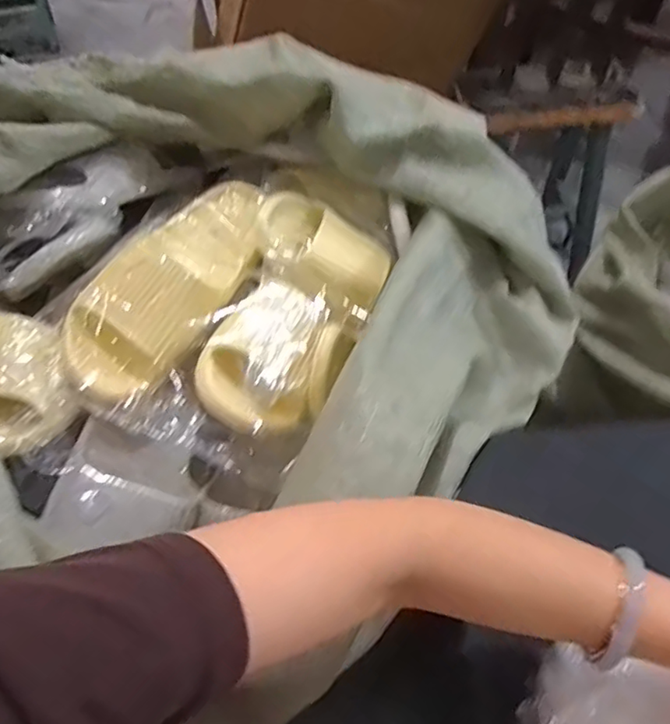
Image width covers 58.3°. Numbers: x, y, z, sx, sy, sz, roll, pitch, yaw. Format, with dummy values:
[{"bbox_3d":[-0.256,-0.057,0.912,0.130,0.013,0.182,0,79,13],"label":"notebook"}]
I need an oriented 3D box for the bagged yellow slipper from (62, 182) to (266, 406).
[{"bbox_3d":[-0.135,-0.072,0.518,0.108,0.062,0.252,24,59,16],"label":"bagged yellow slipper"}]

